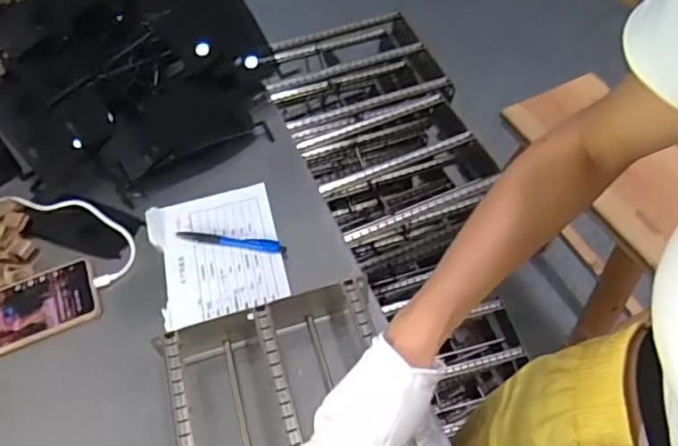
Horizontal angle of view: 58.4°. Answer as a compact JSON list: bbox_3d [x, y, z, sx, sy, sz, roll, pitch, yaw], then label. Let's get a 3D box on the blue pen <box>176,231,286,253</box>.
[{"bbox_3d":[-0.121,0.019,0.675,0.124,0.010,0.013,7,55,8],"label":"blue pen"}]

